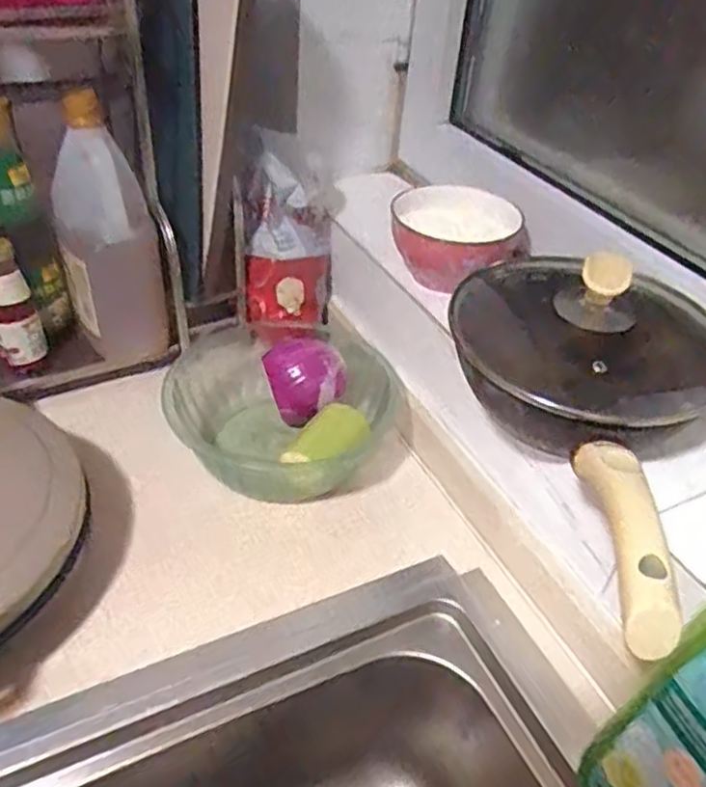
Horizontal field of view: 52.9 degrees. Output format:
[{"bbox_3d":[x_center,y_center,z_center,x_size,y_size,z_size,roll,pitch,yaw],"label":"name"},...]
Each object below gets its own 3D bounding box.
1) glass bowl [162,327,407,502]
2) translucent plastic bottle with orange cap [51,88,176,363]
[{"bbox_3d":[-0.064,0.011,0.733,0.208,0.102,0.236,-14,43,-21],"label":"glass bowl"},{"bbox_3d":[-0.253,-0.155,0.736,0.103,0.249,0.077,-7,41,-14],"label":"translucent plastic bottle with orange cap"}]

